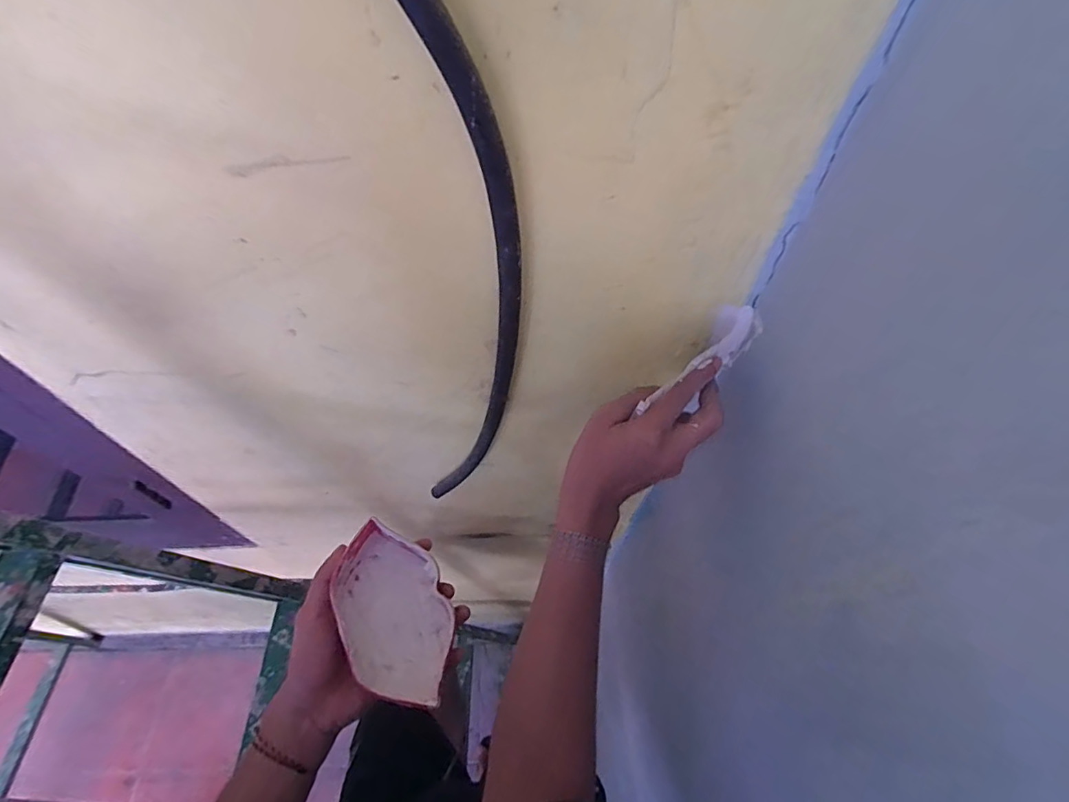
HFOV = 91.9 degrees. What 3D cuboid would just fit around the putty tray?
[{"bbox_3d":[-0.120,0.181,0.444,0.083,0.038,0.147,-16,60,-11],"label":"putty tray"}]

